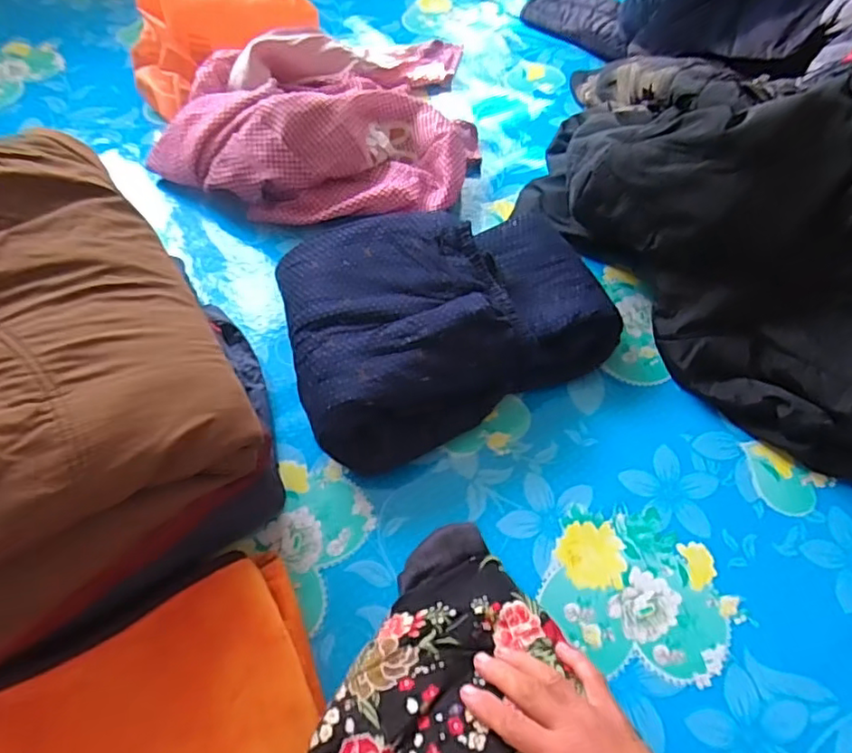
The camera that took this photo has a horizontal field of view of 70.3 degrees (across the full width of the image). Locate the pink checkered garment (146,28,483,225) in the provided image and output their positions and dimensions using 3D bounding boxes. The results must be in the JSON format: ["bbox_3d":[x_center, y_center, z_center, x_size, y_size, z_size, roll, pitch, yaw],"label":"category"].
[{"bbox_3d":[-0.144,-0.435,0.925,0.456,0.111,0.456,3,57,-1],"label":"pink checkered garment"}]

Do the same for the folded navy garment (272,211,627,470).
[{"bbox_3d":[0.021,-0.080,0.705,0.372,0.115,0.273,-21,61,-16],"label":"folded navy garment"}]

